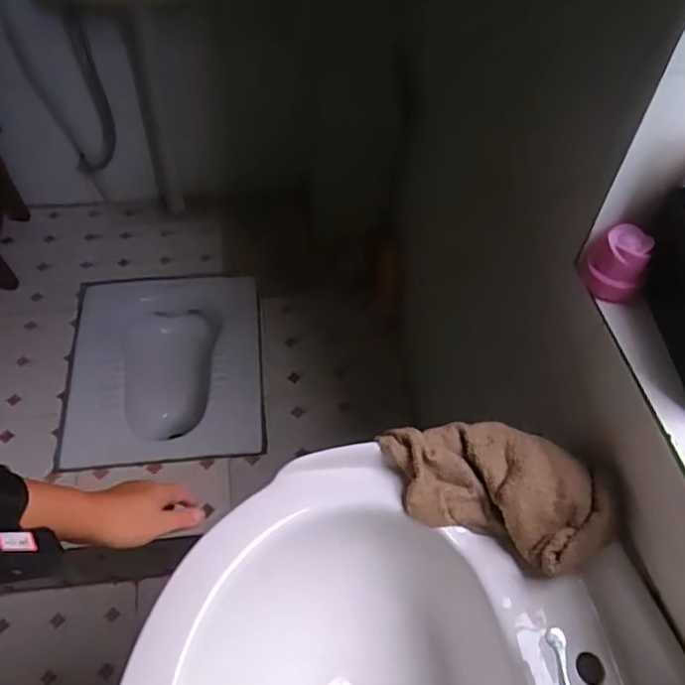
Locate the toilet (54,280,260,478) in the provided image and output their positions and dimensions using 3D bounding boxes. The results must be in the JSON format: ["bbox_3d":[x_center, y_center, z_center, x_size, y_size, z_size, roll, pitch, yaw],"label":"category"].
[{"bbox_3d":[-0.406,0.087,1.525,0.419,0.242,0.517,-3,52,-7],"label":"toilet"}]

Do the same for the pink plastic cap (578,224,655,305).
[{"bbox_3d":[0.265,-0.076,0.614,0.056,0.060,0.048,15,52,7],"label":"pink plastic cap"}]

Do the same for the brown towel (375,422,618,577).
[{"bbox_3d":[0.147,0.131,0.621,0.227,0.056,0.121,24,54,14],"label":"brown towel"}]

